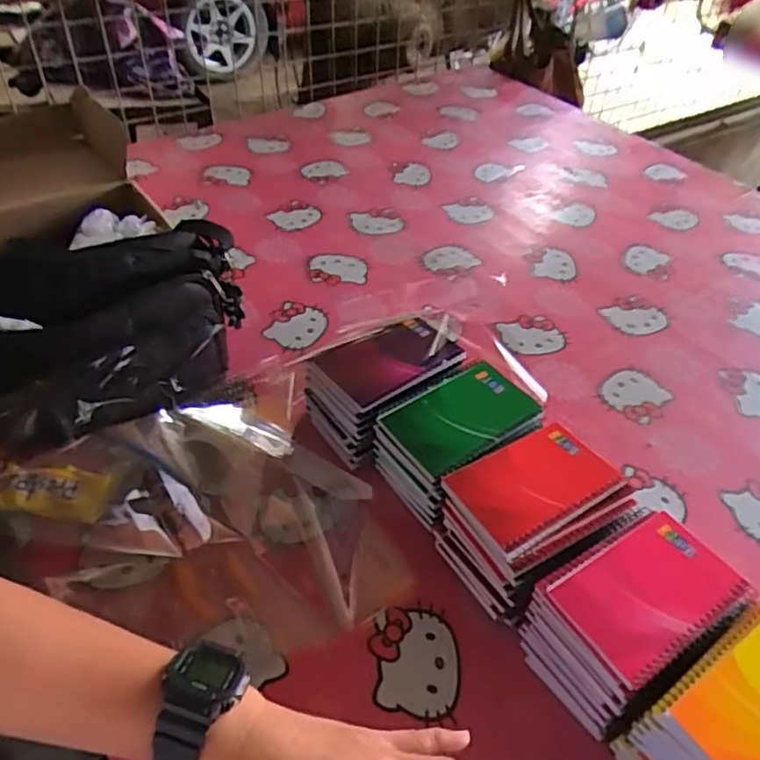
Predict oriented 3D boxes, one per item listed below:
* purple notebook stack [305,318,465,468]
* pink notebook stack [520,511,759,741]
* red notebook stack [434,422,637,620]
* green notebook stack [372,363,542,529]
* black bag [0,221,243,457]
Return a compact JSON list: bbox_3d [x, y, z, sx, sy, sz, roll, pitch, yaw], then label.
[{"bbox_3d":[0.007,0.006,0.646,0.141,0.091,0.096,-23,51,-26],"label":"purple notebook stack"},{"bbox_3d":[0.192,0.181,0.489,0.137,0.087,0.090,-22,50,-26],"label":"pink notebook stack"},{"bbox_3d":[0.127,0.117,0.546,0.136,0.091,0.101,-20,50,-24],"label":"red notebook stack"},{"bbox_3d":[0.070,0.059,0.600,0.132,0.085,0.096,-25,52,-28],"label":"green notebook stack"},{"bbox_3d":[-0.271,-0.037,0.611,0.284,0.159,0.150,-14,47,-19],"label":"black bag"}]

